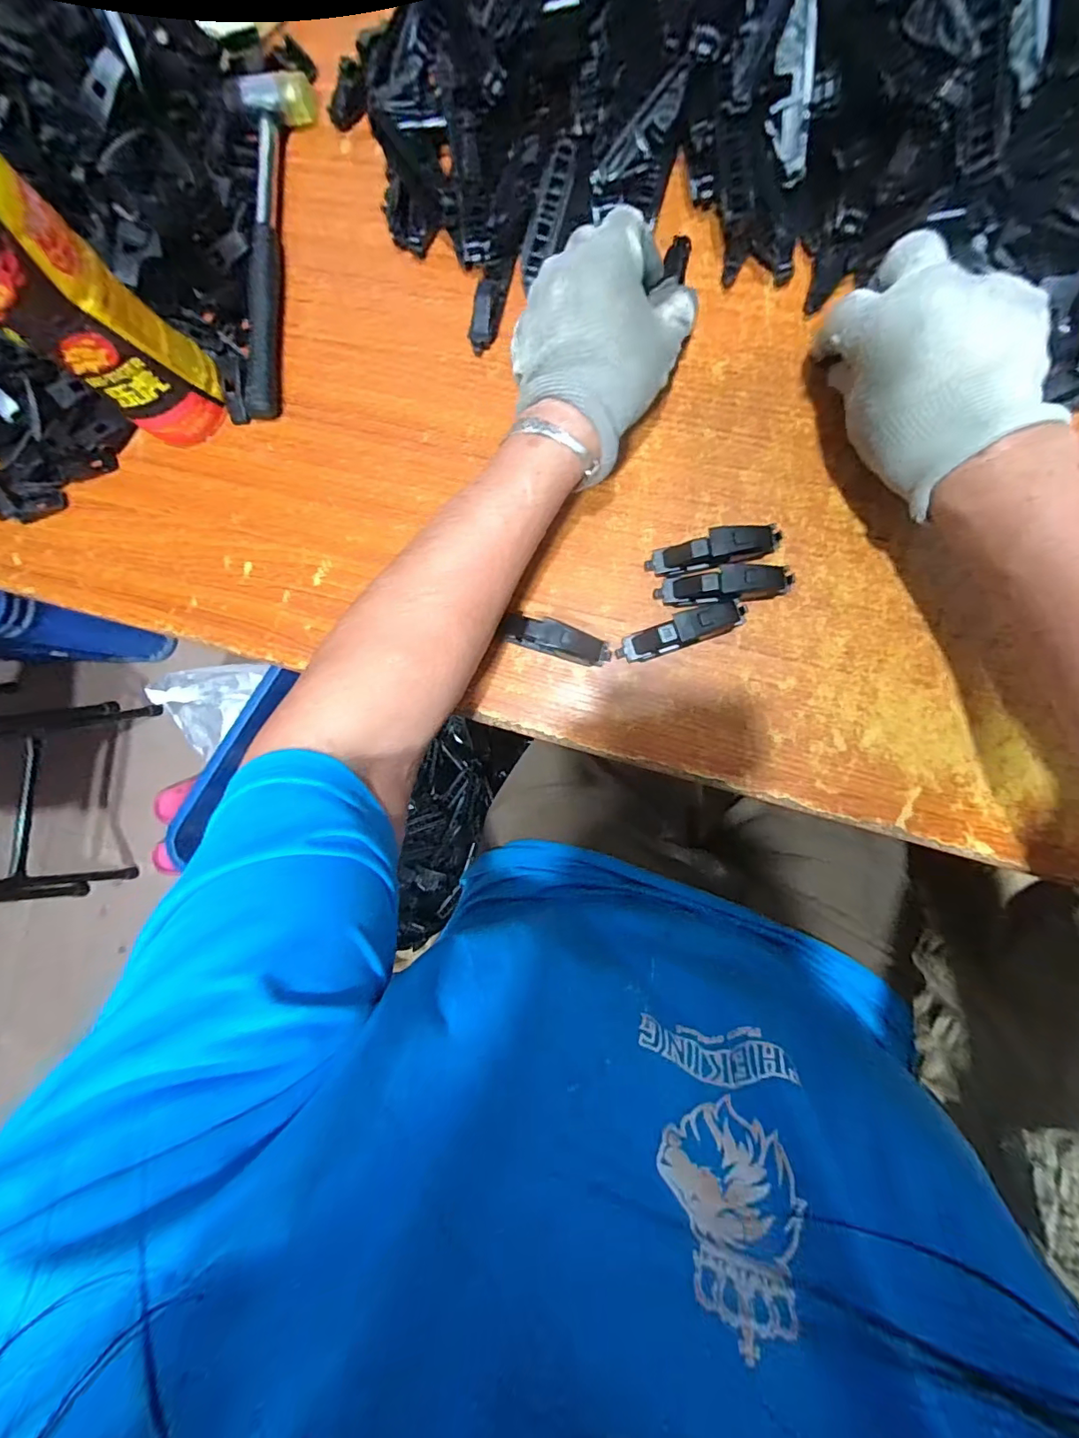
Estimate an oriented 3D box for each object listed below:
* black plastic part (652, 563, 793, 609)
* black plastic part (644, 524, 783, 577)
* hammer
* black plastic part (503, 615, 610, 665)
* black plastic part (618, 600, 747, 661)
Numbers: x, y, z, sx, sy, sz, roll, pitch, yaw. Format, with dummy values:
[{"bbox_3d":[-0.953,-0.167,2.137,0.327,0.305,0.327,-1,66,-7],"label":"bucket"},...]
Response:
[{"bbox_3d":[0.115,-0.083,0.312,0.081,0.022,0.020,-2,88,7],"label":"black plastic part"},{"bbox_3d":[0.110,-0.105,0.314,0.081,0.023,0.020,-12,86,7],"label":"black plastic part"},{"bbox_3d":[-0.189,-0.339,0.360,0.057,0.025,0.230,-3,88,7],"label":"hammer"},{"bbox_3d":[0.012,-0.051,0.328,0.069,0.020,0.021,19,91,8],"label":"black plastic part"},{"bbox_3d":[0.090,-0.055,0.314,0.081,0.024,0.018,-19,86,6],"label":"black plastic part"}]

